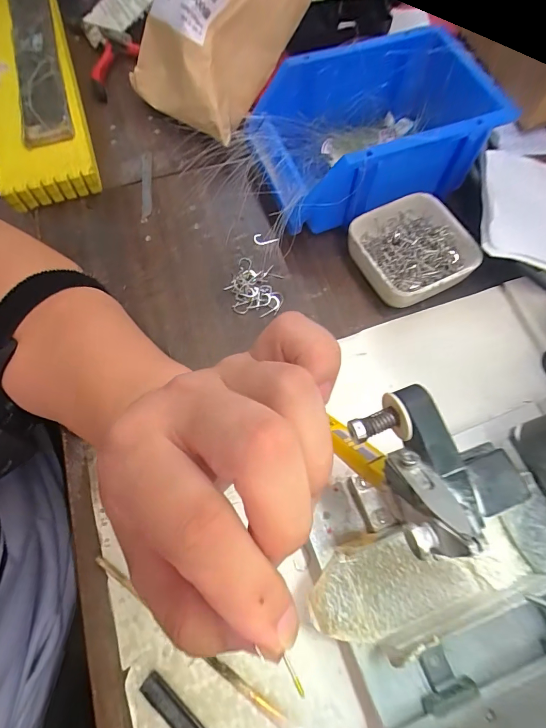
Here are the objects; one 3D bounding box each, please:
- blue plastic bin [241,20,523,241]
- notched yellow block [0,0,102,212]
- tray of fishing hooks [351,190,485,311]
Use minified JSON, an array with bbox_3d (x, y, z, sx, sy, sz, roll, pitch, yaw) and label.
[{"bbox_3d":[0.081,-0.190,0.330,0.190,0.081,0.125,-18,68,-6],"label":"blue plastic bin"},{"bbox_3d":[-0.254,-0.302,0.414,0.085,0.044,0.343,-19,68,-6],"label":"notched yellow block"},{"bbox_3d":[0.111,-0.089,0.315,0.088,0.030,0.082,-29,69,-10],"label":"tray of fishing hooks"}]

